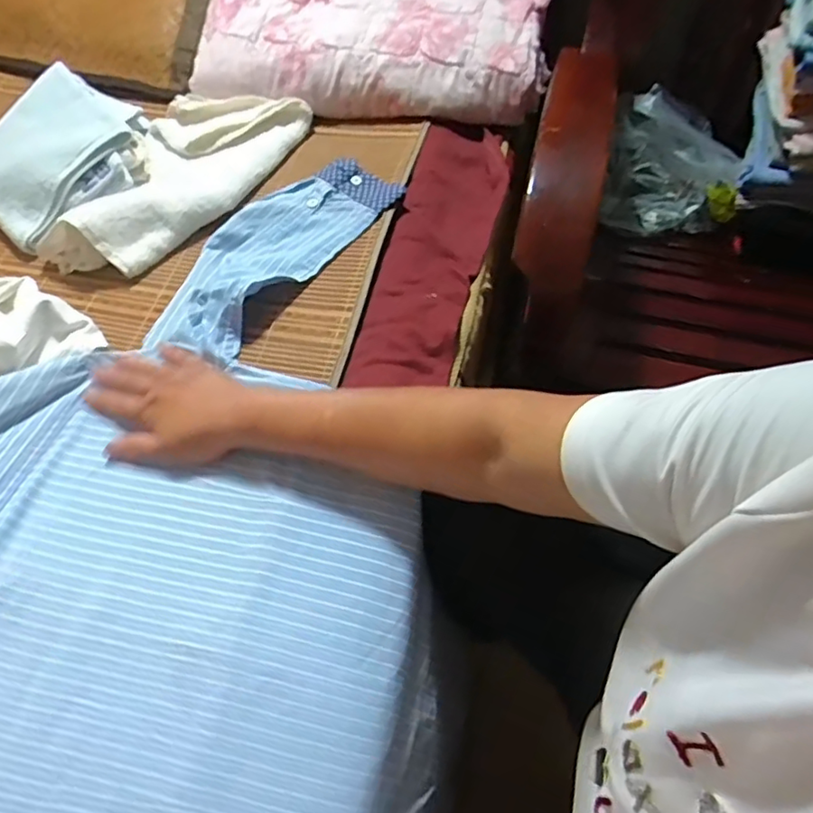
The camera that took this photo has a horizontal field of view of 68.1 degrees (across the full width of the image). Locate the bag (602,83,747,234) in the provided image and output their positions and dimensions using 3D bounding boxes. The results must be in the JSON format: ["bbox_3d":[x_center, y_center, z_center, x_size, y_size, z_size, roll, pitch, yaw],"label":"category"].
[{"bbox_3d":[0.372,-0.353,0.855,0.187,0.148,0.139,7,58,4],"label":"bag"}]

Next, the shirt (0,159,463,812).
[{"bbox_3d":[-0.209,0.199,0.474,0.471,0.166,0.945,-3,57,-2],"label":"shirt"}]

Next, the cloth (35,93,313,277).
[{"bbox_3d":[-0.267,-0.279,0.712,0.168,0.034,0.324,23,60,14],"label":"cloth"}]

